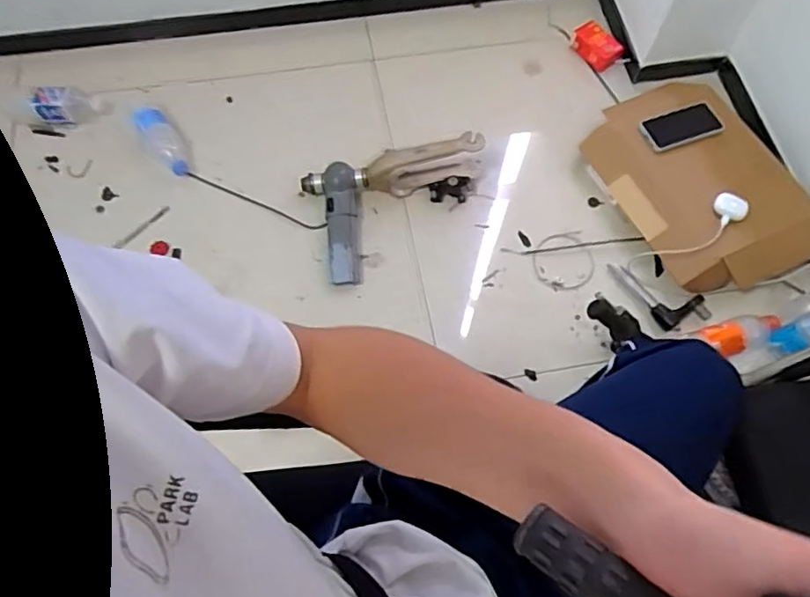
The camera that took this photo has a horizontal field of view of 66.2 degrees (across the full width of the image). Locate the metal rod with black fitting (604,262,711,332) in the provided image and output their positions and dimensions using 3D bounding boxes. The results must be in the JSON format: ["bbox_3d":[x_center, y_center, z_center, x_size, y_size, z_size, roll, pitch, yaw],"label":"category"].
[{"bbox_3d":[0.489,-0.017,1.190,0.093,0.024,0.186,-31,70,-15],"label":"metal rod with black fitting"}]

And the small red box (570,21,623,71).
[{"bbox_3d":[0.449,-0.586,1.451,0.068,0.054,0.129,-33,70,-15],"label":"small red box"}]

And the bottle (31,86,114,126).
[{"bbox_3d":[-0.687,-0.396,1.281,0.134,0.058,0.069,-9,66,-6],"label":"bottle"}]

